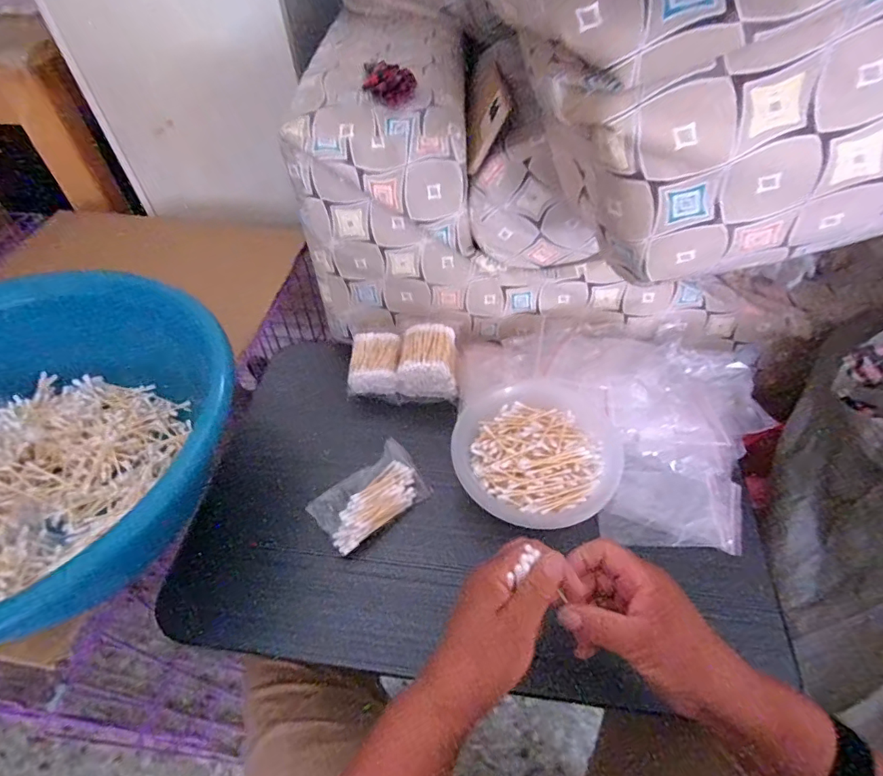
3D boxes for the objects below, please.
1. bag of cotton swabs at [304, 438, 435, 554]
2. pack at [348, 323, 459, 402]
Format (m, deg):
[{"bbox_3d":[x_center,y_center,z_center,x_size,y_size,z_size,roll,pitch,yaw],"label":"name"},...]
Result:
[{"bbox_3d":[-0.074,0.116,0.527,0.118,0.026,0.064,-35,58,-25],"label":"bag of cotton swabs"},{"bbox_3d":[-0.047,-0.032,0.619,0.131,0.072,0.078,0,51,1],"label":"pack"}]

